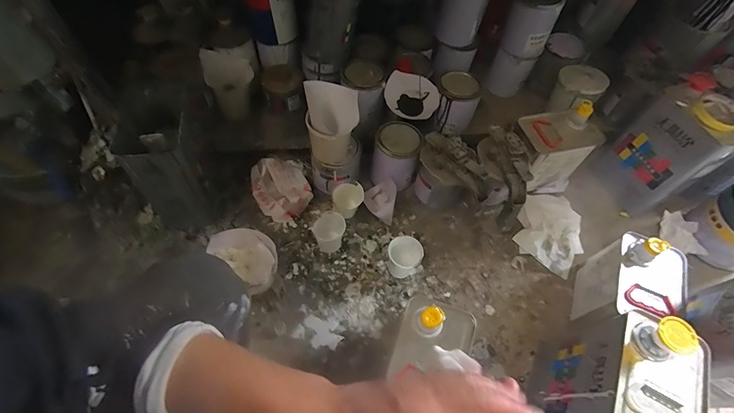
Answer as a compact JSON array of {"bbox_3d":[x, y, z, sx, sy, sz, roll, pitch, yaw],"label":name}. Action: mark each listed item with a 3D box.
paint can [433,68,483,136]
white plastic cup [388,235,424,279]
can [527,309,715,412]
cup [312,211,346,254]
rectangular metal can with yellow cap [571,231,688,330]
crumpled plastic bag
[{"bbox_3d":[0.213,-0.246,0.866,0.095,0.104,0.109,11,60,3],"label":"paint can"},{"bbox_3d":[0.078,0.103,0.759,0.072,0.065,0.062,-30,65,-19],"label":"white plastic cup"},{"bbox_3d":[0.359,0.274,0.545,0.112,0.302,0.164,24,61,11],"label":"can"},{"bbox_3d":[-0.079,0.054,0.771,0.054,0.079,0.061,41,66,19],"label":"cup"},{"bbox_3d":[0.500,0.158,0.687,0.121,0.184,0.151,22,61,10],"label":"rectangular metal can with yellow cap"},{"bbox_3d":[-0.194,-0.039,0.822,0.120,0.077,0.129,-23,63,-15],"label":"crumpled plastic bag"}]

